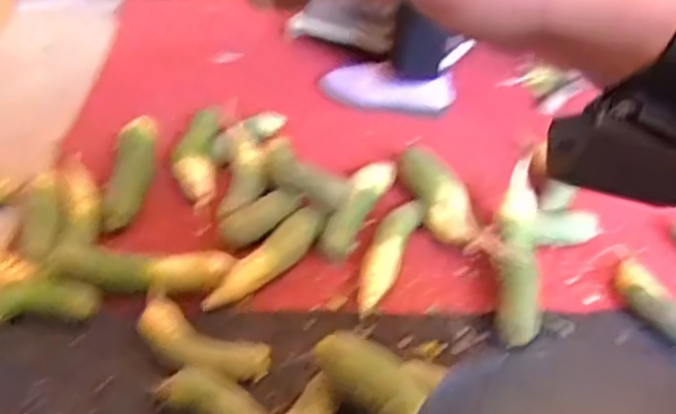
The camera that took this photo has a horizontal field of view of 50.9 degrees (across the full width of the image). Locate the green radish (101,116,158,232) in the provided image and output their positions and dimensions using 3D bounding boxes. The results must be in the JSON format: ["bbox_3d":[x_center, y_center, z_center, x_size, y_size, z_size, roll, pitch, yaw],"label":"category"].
[{"bbox_3d":[-0.336,-0.047,1.142,0.060,0.056,0.207,20,57,-22],"label":"green radish"}]

